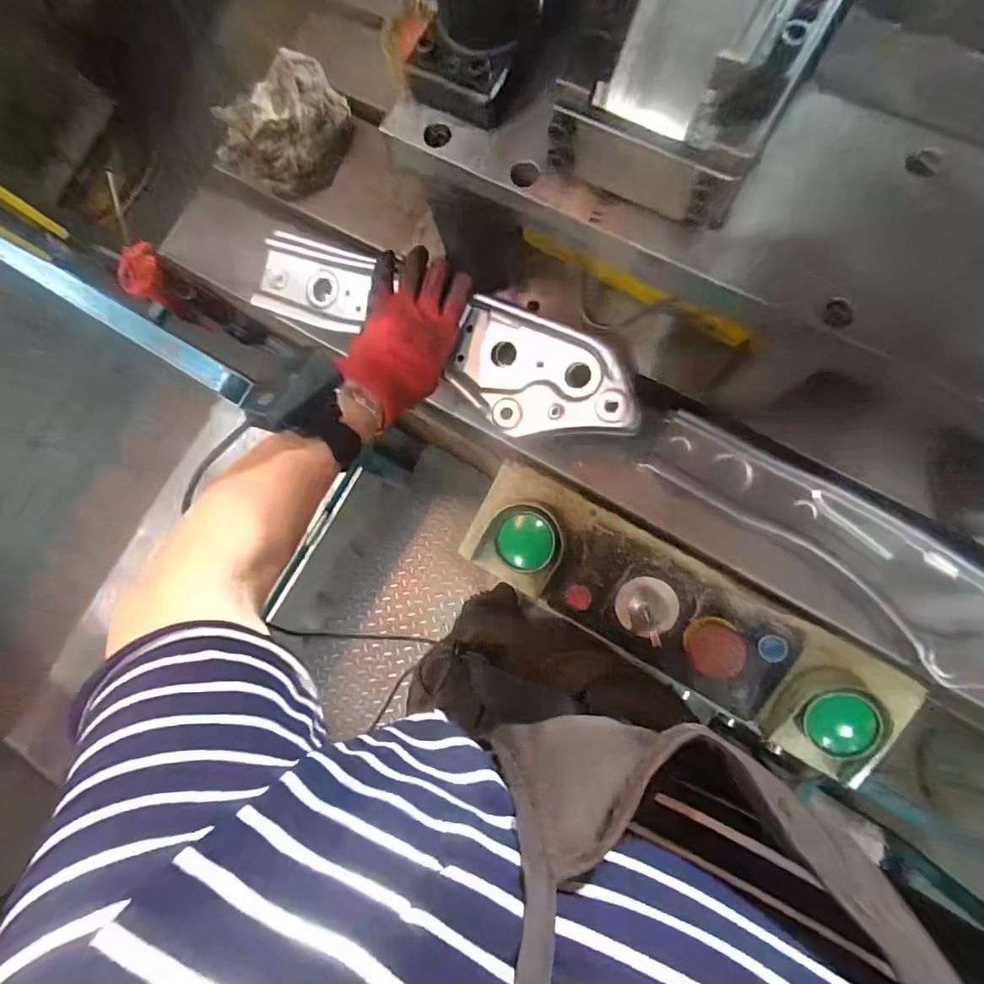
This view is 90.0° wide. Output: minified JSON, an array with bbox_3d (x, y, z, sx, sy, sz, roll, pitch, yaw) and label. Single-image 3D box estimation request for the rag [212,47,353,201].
[{"bbox_3d":[-0.273,-0.468,0.629,0.171,0.050,0.168,-32,80,1],"label":"rag"}]

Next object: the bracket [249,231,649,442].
[{"bbox_3d":[-0.062,-0.161,0.500,0.434,0.029,0.106,26,86,15],"label":"bracket"}]

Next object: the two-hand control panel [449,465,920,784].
[{"bbox_3d":[0.200,0.135,0.566,0.488,0.095,0.141,30,87,9],"label":"two-hand control panel"}]

